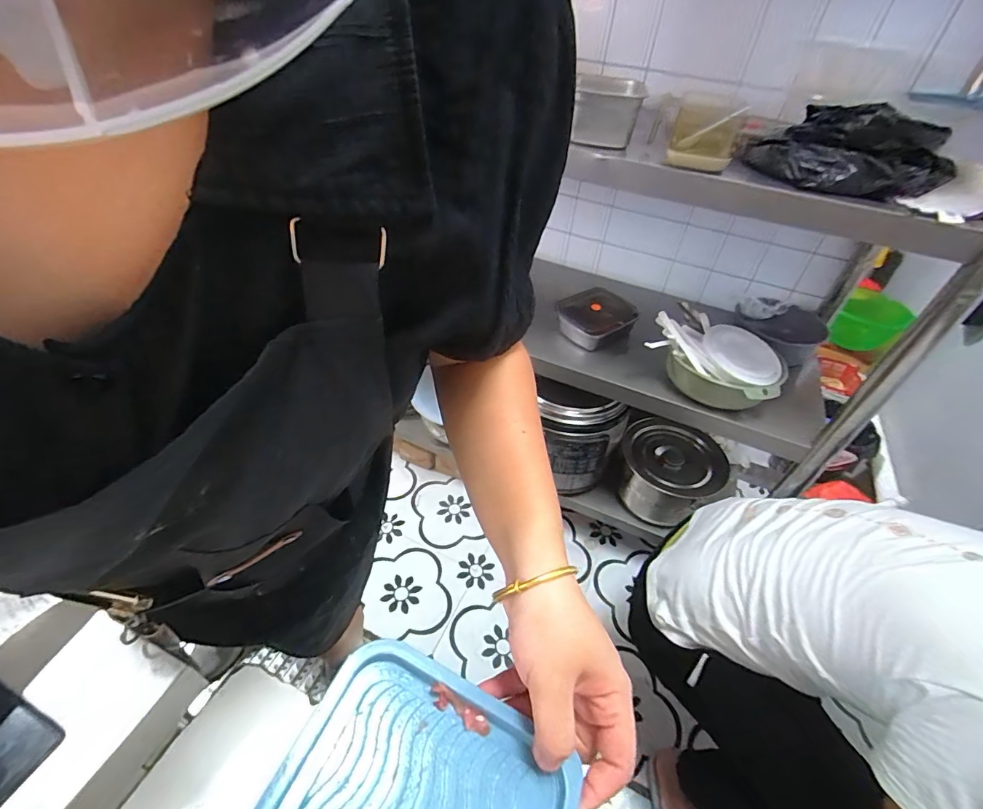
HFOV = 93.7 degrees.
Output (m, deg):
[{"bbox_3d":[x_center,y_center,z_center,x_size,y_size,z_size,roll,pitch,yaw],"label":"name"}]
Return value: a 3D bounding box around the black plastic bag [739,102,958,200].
[{"bbox_3d":[0.537,-0.386,0.695,0.272,0.107,0.137,29,48,23],"label":"black plastic bag"}]

